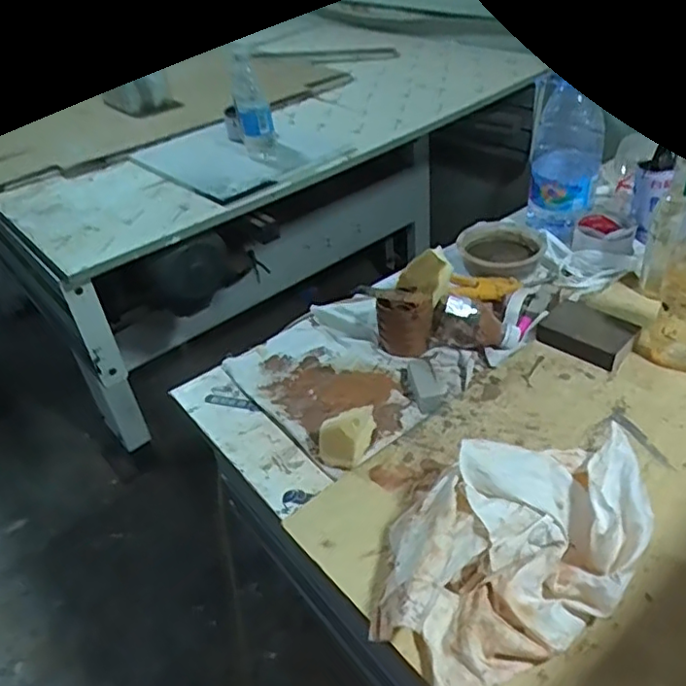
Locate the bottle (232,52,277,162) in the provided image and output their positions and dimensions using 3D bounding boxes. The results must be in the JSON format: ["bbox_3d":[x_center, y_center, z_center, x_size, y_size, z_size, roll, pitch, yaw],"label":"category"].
[{"bbox_3d":[-0.173,-0.443,1.201,0.070,0.188,0.086,-9,39,-3],"label":"bottle"}]

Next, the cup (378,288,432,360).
[{"bbox_3d":[0.078,-0.030,0.780,0.064,0.072,0.059,-4,39,3],"label":"cup"}]

